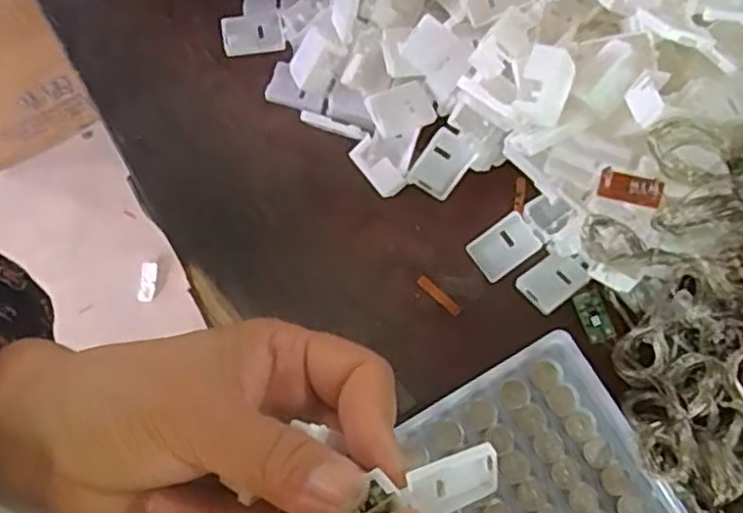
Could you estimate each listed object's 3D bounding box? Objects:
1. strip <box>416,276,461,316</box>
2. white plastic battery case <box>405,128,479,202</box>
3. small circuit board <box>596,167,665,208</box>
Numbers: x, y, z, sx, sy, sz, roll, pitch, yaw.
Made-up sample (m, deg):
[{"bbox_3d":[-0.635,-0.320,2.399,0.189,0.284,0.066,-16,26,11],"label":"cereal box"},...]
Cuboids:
[{"bbox_3d":[0.029,0.017,0.304,0.022,0.004,0.004,42,80,11],"label":"strip"},{"bbox_3d":[0.030,-0.039,0.303,0.021,0.004,0.028,31,114,-13],"label":"white plastic battery case"},{"bbox_3d":[0.091,-0.023,0.247,0.022,0.006,0.008,15,76,5],"label":"small circuit board"}]

